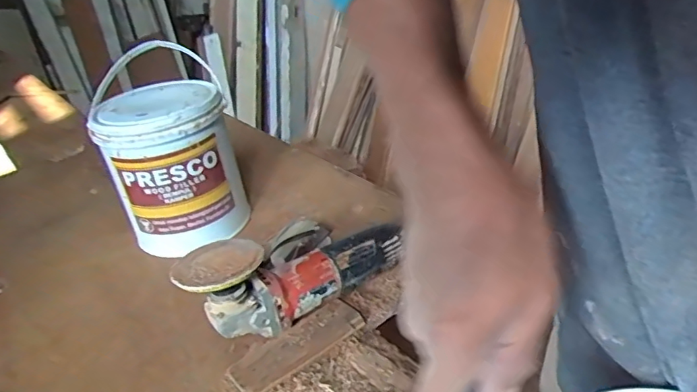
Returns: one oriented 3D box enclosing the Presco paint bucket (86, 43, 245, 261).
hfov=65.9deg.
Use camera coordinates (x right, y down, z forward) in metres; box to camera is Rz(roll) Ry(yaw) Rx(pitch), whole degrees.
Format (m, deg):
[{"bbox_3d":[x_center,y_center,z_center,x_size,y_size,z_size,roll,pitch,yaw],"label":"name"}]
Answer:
[{"bbox_3d":[-0.250,-0.042,0.780,0.165,0.218,0.150,-17,31,-17],"label":"Presco paint bucket"}]

